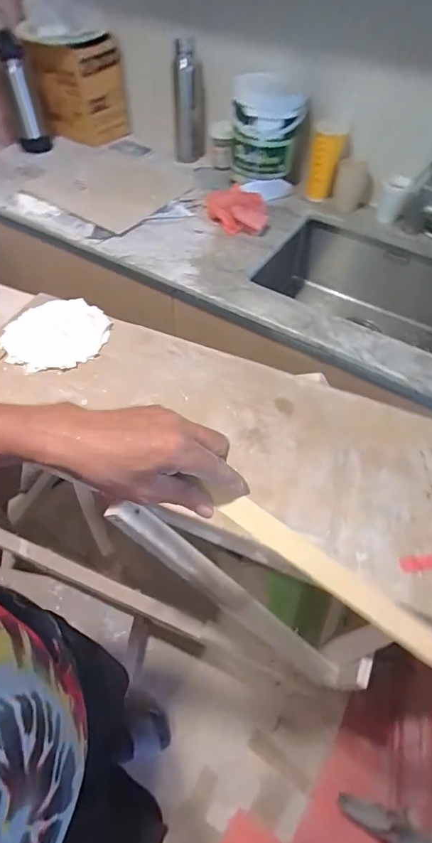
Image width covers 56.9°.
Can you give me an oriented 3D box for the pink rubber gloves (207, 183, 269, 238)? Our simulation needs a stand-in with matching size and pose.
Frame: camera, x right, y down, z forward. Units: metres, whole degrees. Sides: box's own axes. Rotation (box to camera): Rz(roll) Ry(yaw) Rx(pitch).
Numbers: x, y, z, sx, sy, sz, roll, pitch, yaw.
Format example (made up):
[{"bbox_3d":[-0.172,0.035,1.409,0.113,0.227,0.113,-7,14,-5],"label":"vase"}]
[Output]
[{"bbox_3d":[0.049,-0.505,0.956,0.142,0.050,0.123,2,55,-1],"label":"pink rubber gloves"}]

